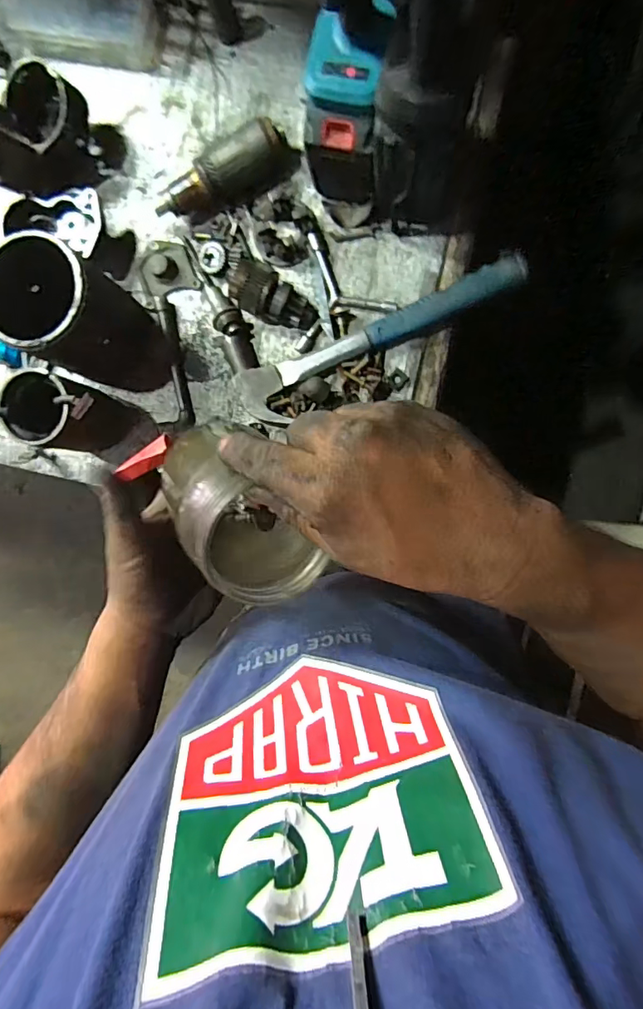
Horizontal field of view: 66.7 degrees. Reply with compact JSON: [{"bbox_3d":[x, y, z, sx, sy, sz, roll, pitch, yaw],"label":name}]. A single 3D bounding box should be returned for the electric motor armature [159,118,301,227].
[{"bbox_3d":[-0.106,-0.364,0.542,0.168,0.051,0.047,-26,87,6],"label":"electric motor armature"}]

